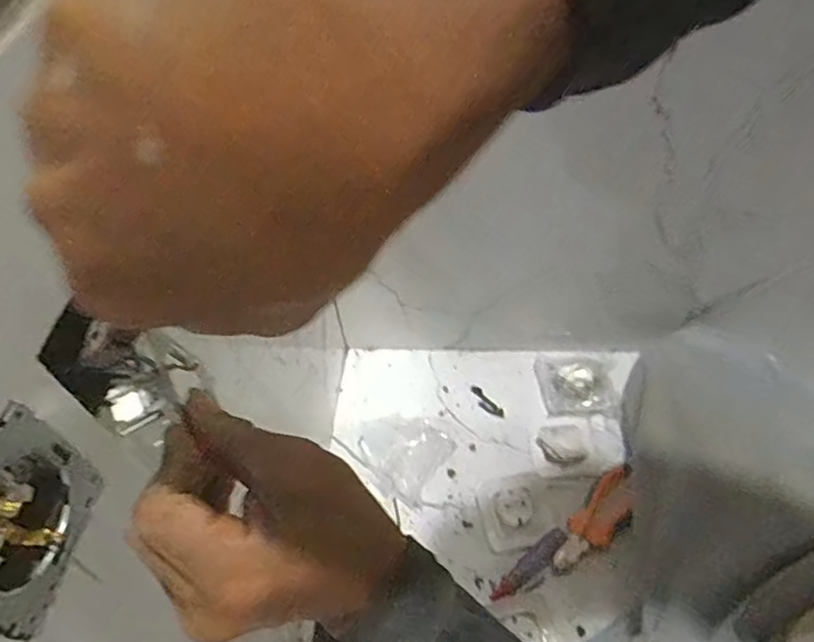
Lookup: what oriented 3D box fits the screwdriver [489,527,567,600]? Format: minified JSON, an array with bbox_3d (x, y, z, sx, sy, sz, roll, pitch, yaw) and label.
[{"bbox_3d":[0.134,0.268,0.654,0.104,0.015,0.022,-34,56,-20],"label":"screwdriver"}]

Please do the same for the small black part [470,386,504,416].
[{"bbox_3d":[0.105,0.109,0.794,0.018,0.005,0.058,-36,57,-21],"label":"small black part"}]

